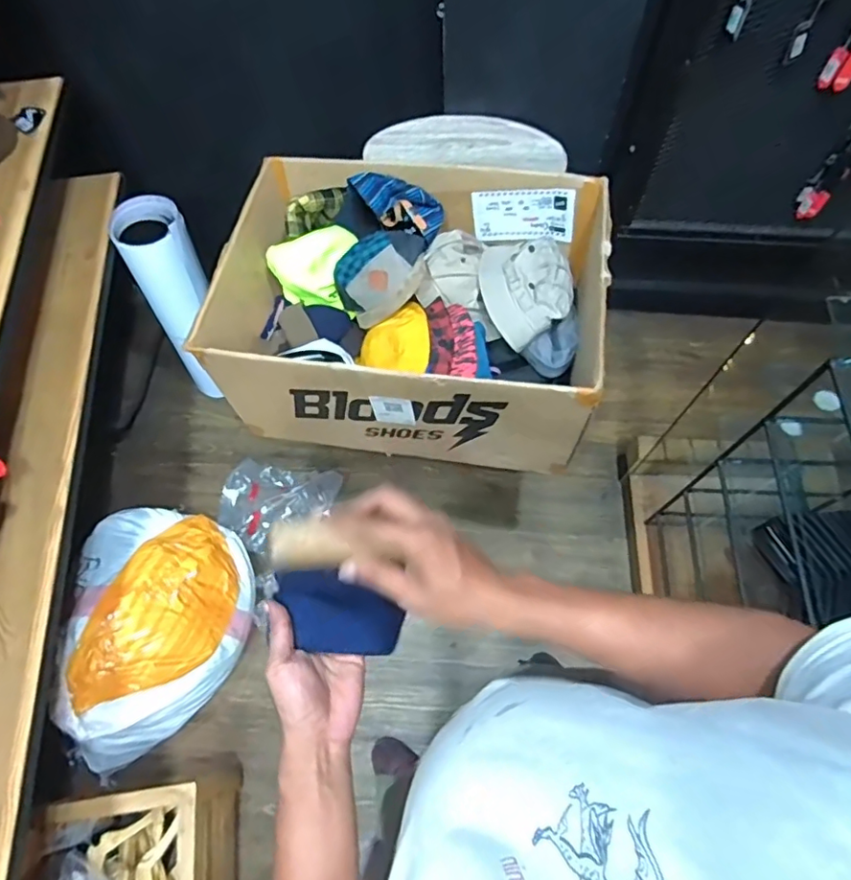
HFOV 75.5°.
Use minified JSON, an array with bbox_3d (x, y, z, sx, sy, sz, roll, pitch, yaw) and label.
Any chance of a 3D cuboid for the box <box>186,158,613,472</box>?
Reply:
[{"bbox_3d":[-0.025,-0.276,1.139,0.717,0.298,0.527,7,65,5],"label":"box"}]

